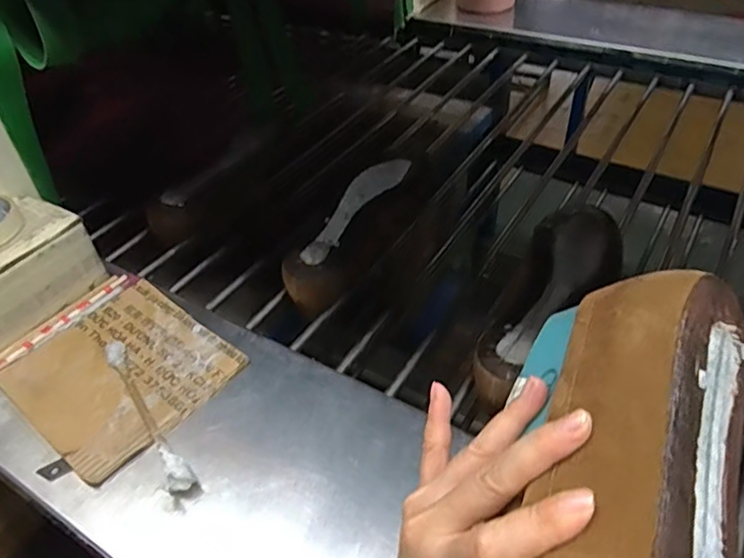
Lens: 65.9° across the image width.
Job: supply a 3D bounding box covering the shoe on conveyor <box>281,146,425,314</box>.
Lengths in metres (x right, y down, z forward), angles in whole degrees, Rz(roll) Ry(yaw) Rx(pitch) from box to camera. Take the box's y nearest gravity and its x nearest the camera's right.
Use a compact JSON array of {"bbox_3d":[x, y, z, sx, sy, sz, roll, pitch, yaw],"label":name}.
[{"bbox_3d":[-0.017,-0.071,0.741,0.082,0.076,0.274,21,59,26],"label":"shoe on conveyor"}]

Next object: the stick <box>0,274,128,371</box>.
[{"bbox_3d":[-0.358,0.067,0.607,0.014,0.017,0.231,23,49,27],"label":"stick"}]

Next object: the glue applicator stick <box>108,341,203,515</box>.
[{"bbox_3d":[-0.205,0.122,0.518,0.022,0.025,0.191,-29,48,-24],"label":"glue applicator stick"}]

